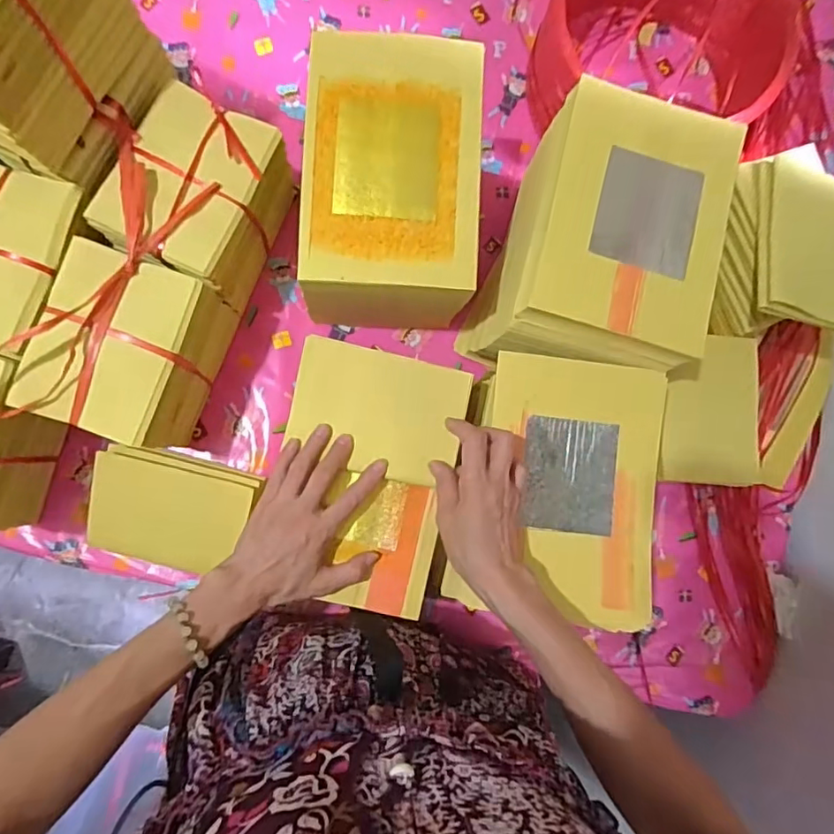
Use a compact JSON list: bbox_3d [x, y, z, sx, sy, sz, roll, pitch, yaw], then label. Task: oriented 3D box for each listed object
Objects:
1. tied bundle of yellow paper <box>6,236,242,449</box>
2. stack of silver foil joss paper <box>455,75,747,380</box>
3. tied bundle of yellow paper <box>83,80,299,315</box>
[{"bbox_3d":[-0.282,-0.064,0.544,0.122,0.141,0.161,18,84,-3],"label":"tied bundle of yellow paper"},{"bbox_3d":[0.178,-0.165,0.575,0.192,0.192,0.250,14,84,-3],"label":"stack of silver foil joss paper"},{"bbox_3d":[-0.218,-0.220,0.567,0.130,0.123,0.166,24,84,-2],"label":"tied bundle of yellow paper"}]

